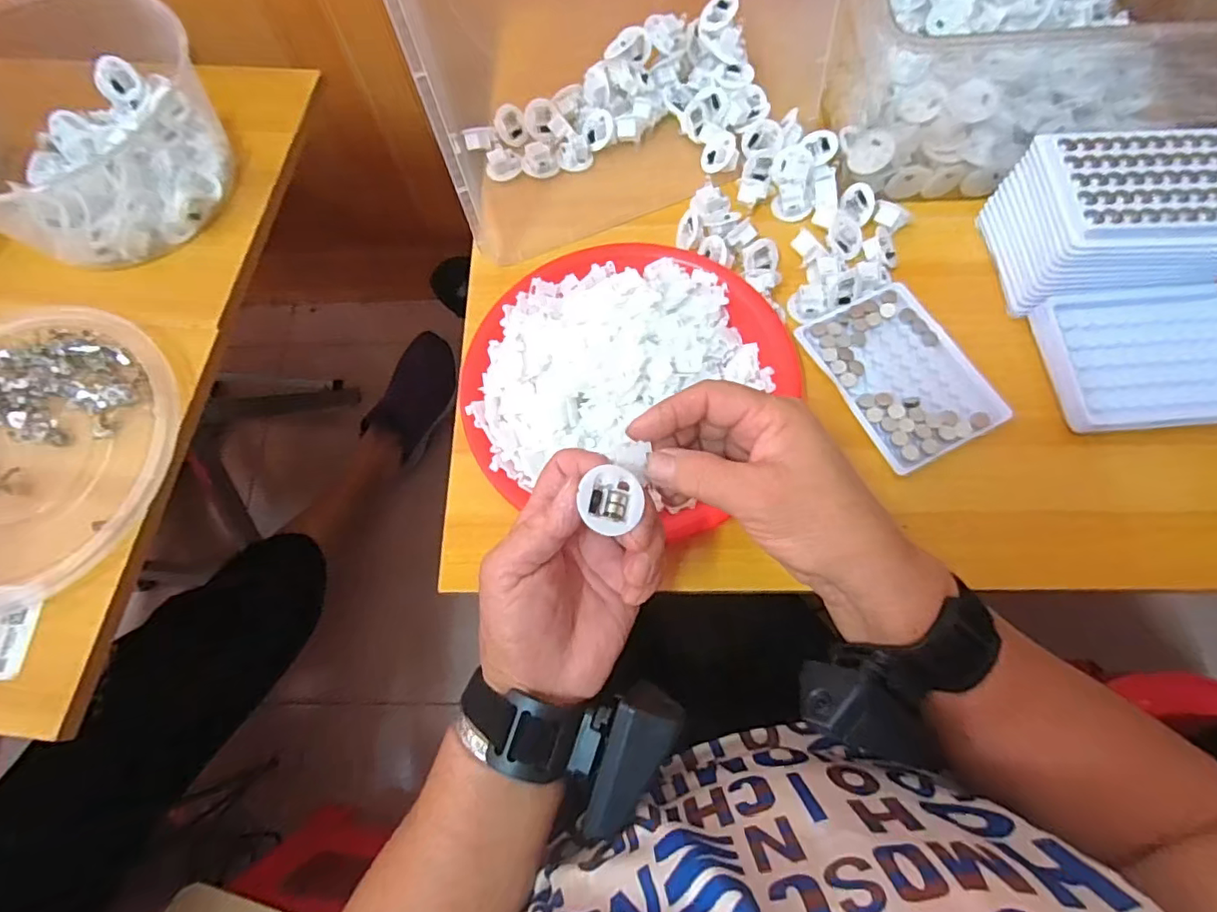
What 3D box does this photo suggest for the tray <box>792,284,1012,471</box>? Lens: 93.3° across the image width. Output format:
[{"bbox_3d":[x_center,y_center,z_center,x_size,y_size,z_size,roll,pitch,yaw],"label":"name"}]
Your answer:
[{"bbox_3d":[0.207,-0.059,0.409,0.092,0.008,0.127,-25,71,-7],"label":"tray"}]

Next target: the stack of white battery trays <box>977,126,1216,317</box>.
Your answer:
[{"bbox_3d":[0.355,-0.167,0.404,0.121,0.076,0.101,-5,70,0],"label":"stack of white battery trays"}]

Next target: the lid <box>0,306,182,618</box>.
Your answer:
[{"bbox_3d":[-0.432,-0.008,0.415,0.224,0.015,0.234,-1,70,2],"label":"lid"}]

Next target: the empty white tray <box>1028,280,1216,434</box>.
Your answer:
[{"bbox_3d":[0.372,-0.065,0.392,0.128,0.026,0.096,-5,70,1],"label":"empty white tray"}]

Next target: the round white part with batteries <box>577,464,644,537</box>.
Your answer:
[{"bbox_3d":[0.001,0.020,0.275,0.027,0.013,0.029,28,72,-16],"label":"round white part with batteries"}]

